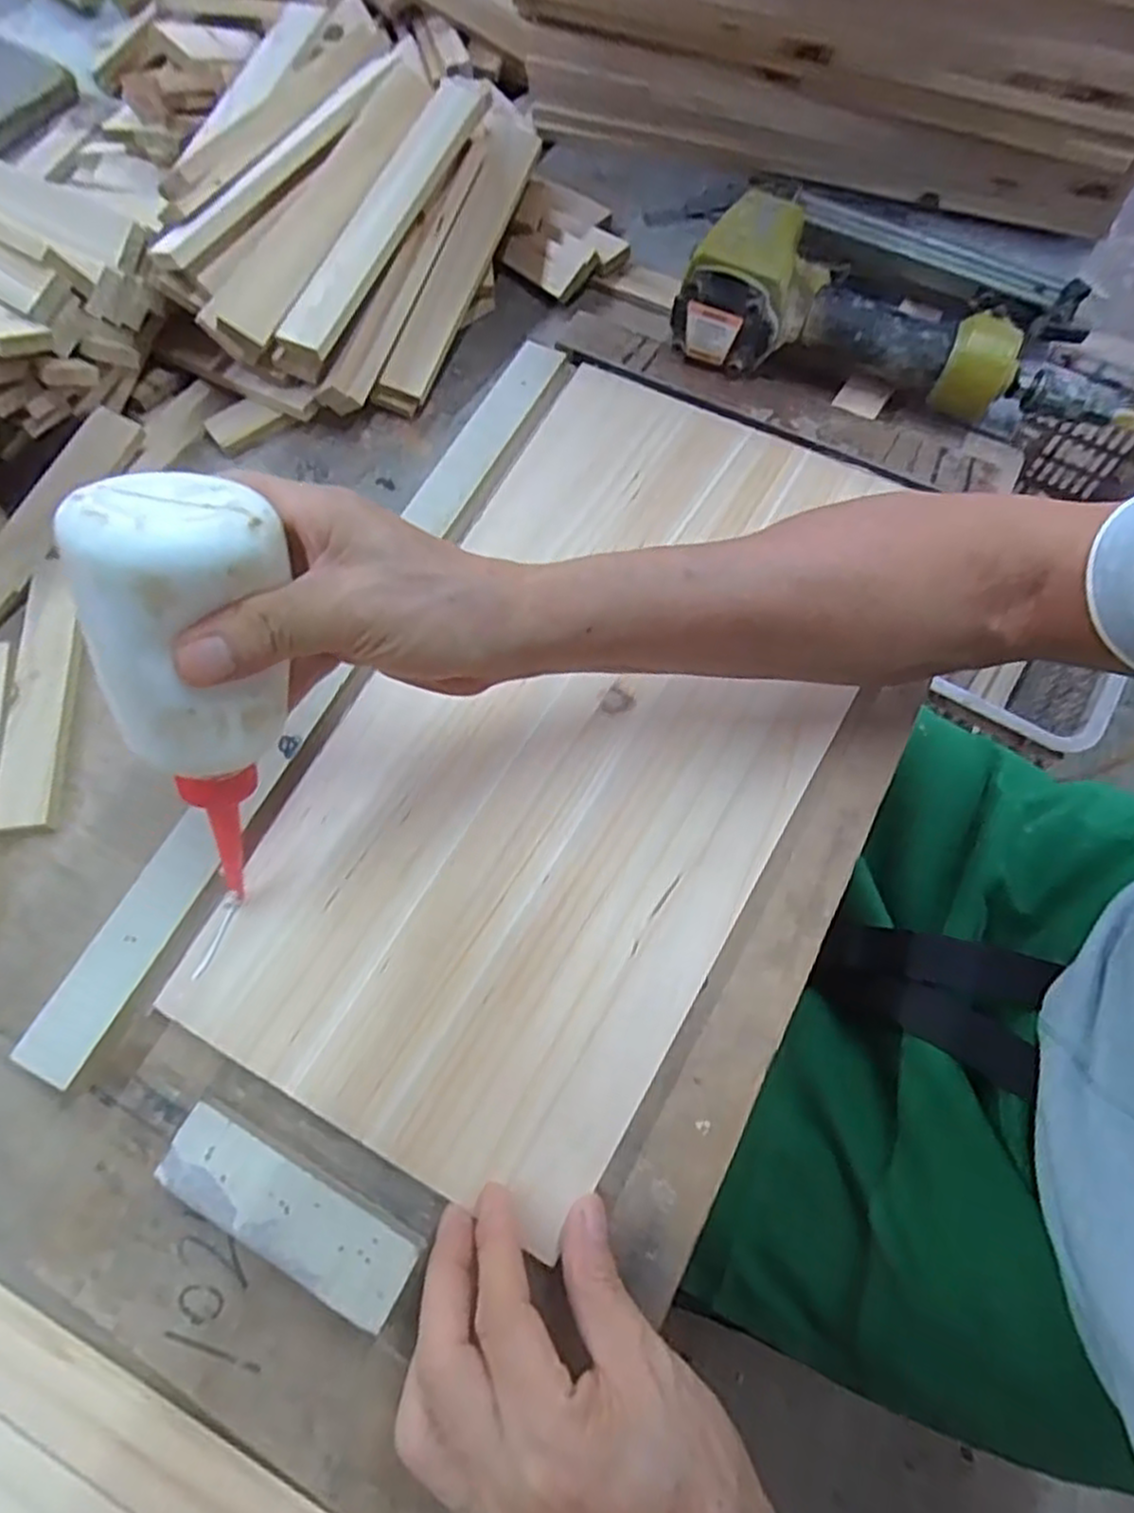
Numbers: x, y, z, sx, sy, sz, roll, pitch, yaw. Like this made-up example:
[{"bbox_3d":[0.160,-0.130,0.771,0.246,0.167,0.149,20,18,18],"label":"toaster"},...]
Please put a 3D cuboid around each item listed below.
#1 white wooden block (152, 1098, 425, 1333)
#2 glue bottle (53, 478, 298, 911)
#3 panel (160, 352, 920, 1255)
[{"bbox_3d":[-0.107,0.174,0.289,0.103,0.015,0.032,26,69,12],"label":"white wooden block"},{"bbox_3d":[-0.130,-0.013,0.276,0.051,0.162,0.055,14,40,7],"label":"glue bottle"},{"bbox_3d":[0.011,-0.023,0.377,0.215,0.016,0.422,25,69,11],"label":"panel"}]

